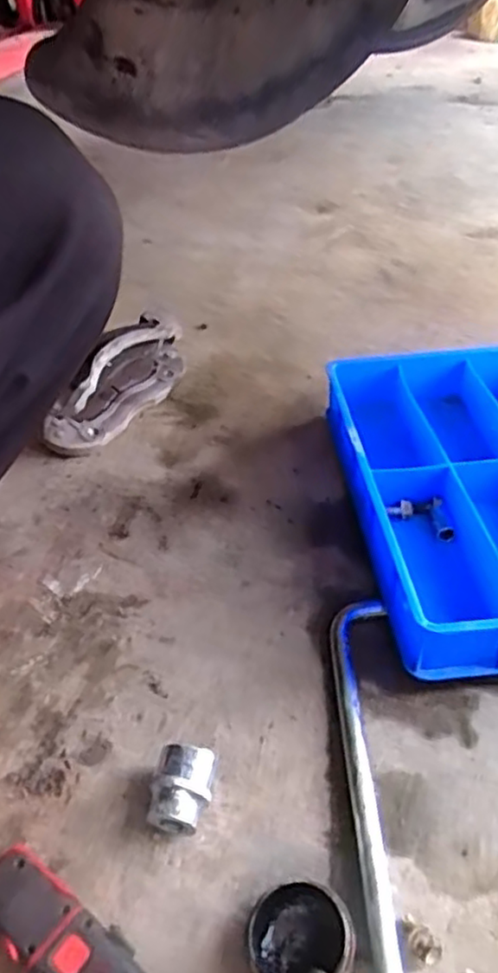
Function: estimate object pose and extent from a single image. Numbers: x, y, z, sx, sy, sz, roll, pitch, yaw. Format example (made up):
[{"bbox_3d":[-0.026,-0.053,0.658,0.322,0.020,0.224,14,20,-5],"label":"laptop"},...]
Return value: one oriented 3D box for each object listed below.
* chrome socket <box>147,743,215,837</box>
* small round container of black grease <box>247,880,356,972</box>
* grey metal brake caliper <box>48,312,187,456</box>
[{"bbox_3d":[-0.042,0.194,0.429,0.035,0.041,0.046,8,44,11],"label":"chrome socket"},{"bbox_3d":[0.028,0.247,0.369,0.056,0.031,0.051,-2,43,2],"label":"small round container of black grease"},{"bbox_3d":[-0.140,-0.117,0.726,0.051,0.087,0.183,27,51,28],"label":"grey metal brake caliper"}]

